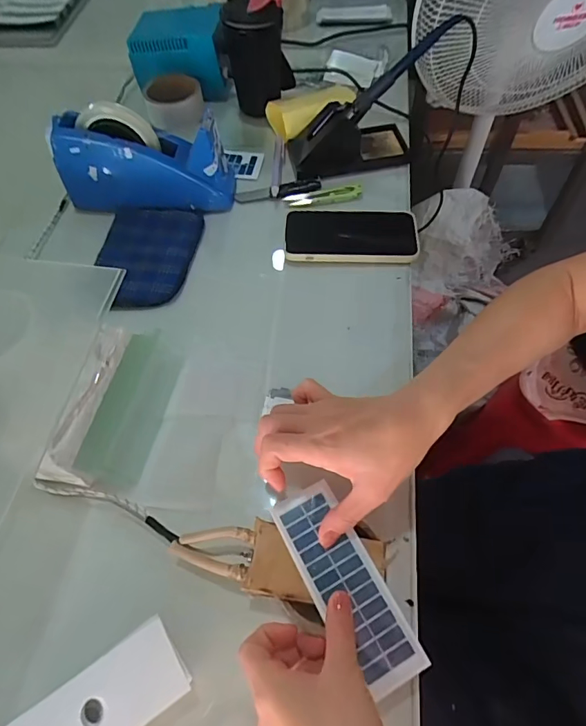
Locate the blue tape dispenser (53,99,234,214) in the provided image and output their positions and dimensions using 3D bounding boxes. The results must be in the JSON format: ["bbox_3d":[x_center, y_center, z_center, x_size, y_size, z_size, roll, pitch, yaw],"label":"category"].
[{"bbox_3d":[-0.186,-0.252,0.563,0.203,0.109,0.066,0,58,2],"label":"blue tape dispenser"}]

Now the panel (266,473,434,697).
[{"bbox_3d":[0.038,0.159,0.337,0.052,0.005,0.145,-30,62,-14],"label":"panel"}]

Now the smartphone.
[{"bbox_3d":[0.072,-0.160,0.553,0.160,0.010,0.085,1,59,3],"label":"smartphone"}]

